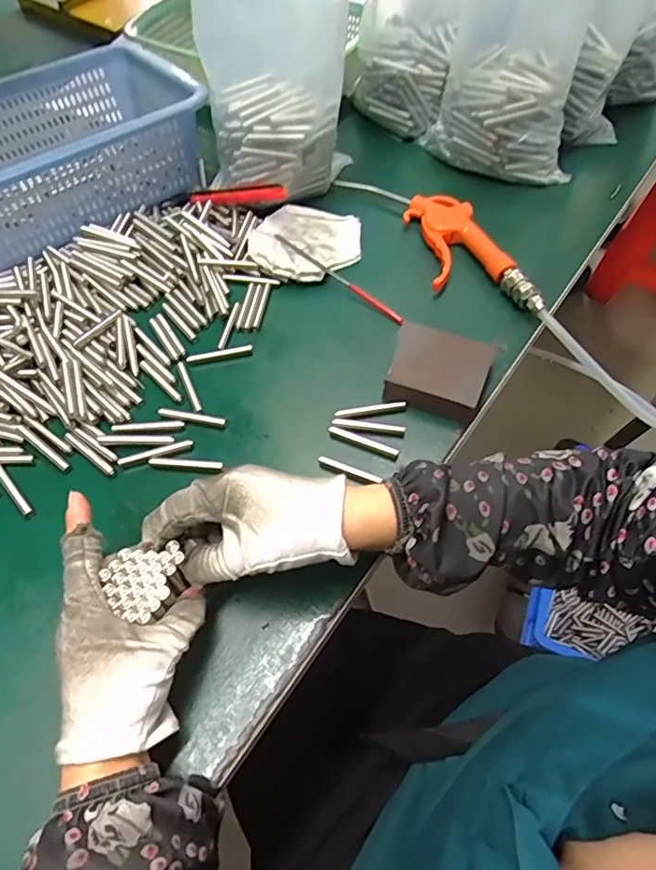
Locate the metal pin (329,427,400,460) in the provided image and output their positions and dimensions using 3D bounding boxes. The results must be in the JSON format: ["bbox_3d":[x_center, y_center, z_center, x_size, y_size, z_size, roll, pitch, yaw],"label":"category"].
[{"bbox_3d":[0.028,0.004,0.408,0.057,0.005,0.008,24,63,14],"label":"metal pin"}]

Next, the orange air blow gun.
[{"bbox_3d":[0.128,-0.177,0.513,0.075,0.035,0.181,-13,58,-11],"label":"orange air blow gun"}]

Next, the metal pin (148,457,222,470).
[{"bbox_3d":[-0.111,0.022,0.405,0.058,0.006,0.006,6,61,4],"label":"metal pin"}]

